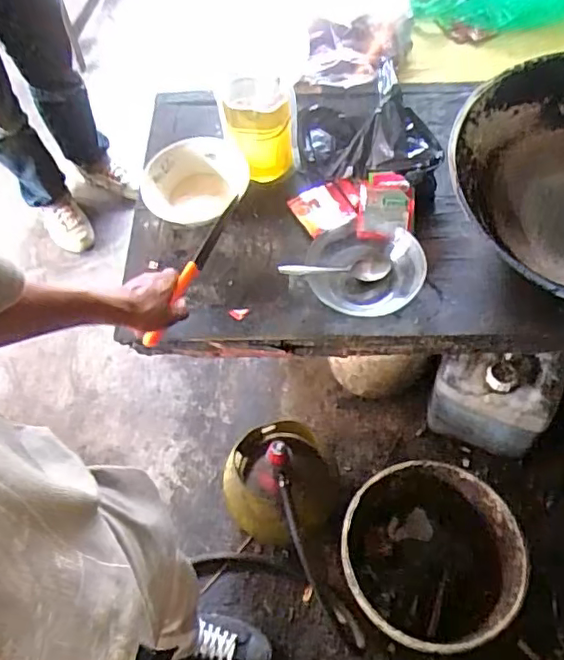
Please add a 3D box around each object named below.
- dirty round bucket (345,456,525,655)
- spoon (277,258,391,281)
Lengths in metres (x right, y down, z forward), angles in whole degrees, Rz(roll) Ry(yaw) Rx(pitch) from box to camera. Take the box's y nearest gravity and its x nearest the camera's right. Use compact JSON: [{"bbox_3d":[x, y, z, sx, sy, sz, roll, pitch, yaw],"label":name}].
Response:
[{"bbox_3d":[0.277,0.450,1.162,0.313,0.327,0.304,-1,63,2],"label":"dirty round bucket"},{"bbox_3d":[0.072,-0.084,0.806,0.164,0.021,0.032,-2,61,-20],"label":"spoon"}]

